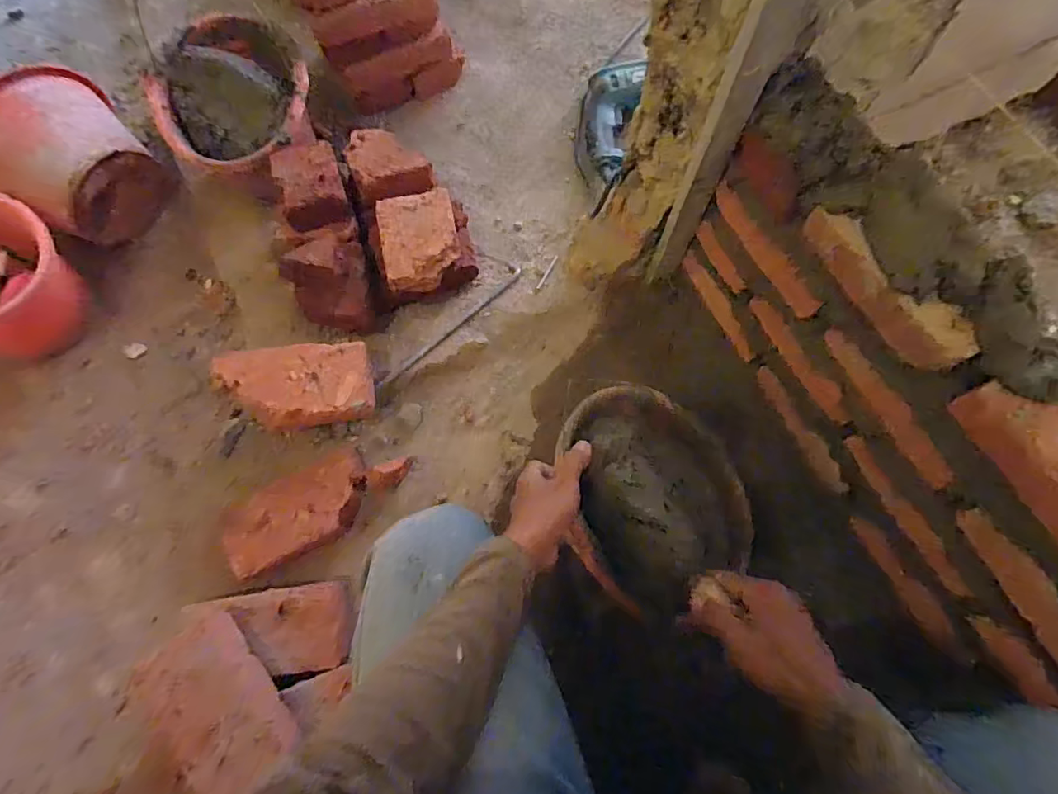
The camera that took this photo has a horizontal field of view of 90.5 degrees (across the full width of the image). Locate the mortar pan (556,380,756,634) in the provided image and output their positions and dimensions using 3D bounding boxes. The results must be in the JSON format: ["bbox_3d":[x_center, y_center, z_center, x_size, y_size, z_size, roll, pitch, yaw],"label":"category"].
[{"bbox_3d":[0.130,0.097,0.564,0.192,0.107,0.237,-29,74,-7],"label":"mortar pan"}]

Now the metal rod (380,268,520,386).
[{"bbox_3d":[-0.114,-0.108,0.794,0.279,0.009,0.013,-42,76,-10],"label":"metal rod"}]

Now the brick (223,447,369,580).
[{"bbox_3d":[-0.315,0.159,0.720,0.196,0.054,0.110,-28,74,-6],"label":"brick"}]

